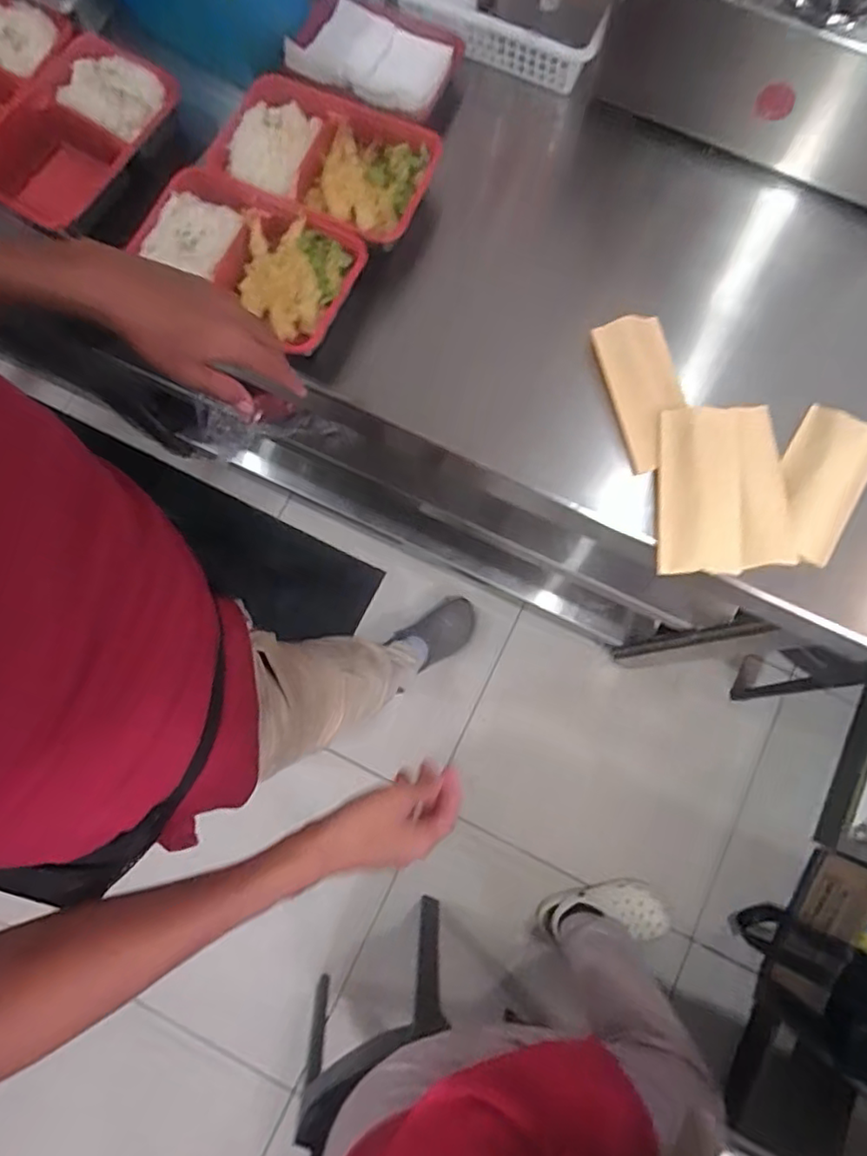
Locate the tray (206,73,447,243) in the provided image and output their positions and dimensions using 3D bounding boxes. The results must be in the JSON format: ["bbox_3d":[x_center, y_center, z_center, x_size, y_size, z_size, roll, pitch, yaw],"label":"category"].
[{"bbox_3d":[-0.114,-0.436,0.633,0.210,0.034,0.142,26,80,5],"label":"tray"}]

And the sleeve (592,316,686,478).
[{"bbox_3d":[0.208,-0.186,0.602,0.068,0.013,0.152,-15,86,6],"label":"sleeve"}]

